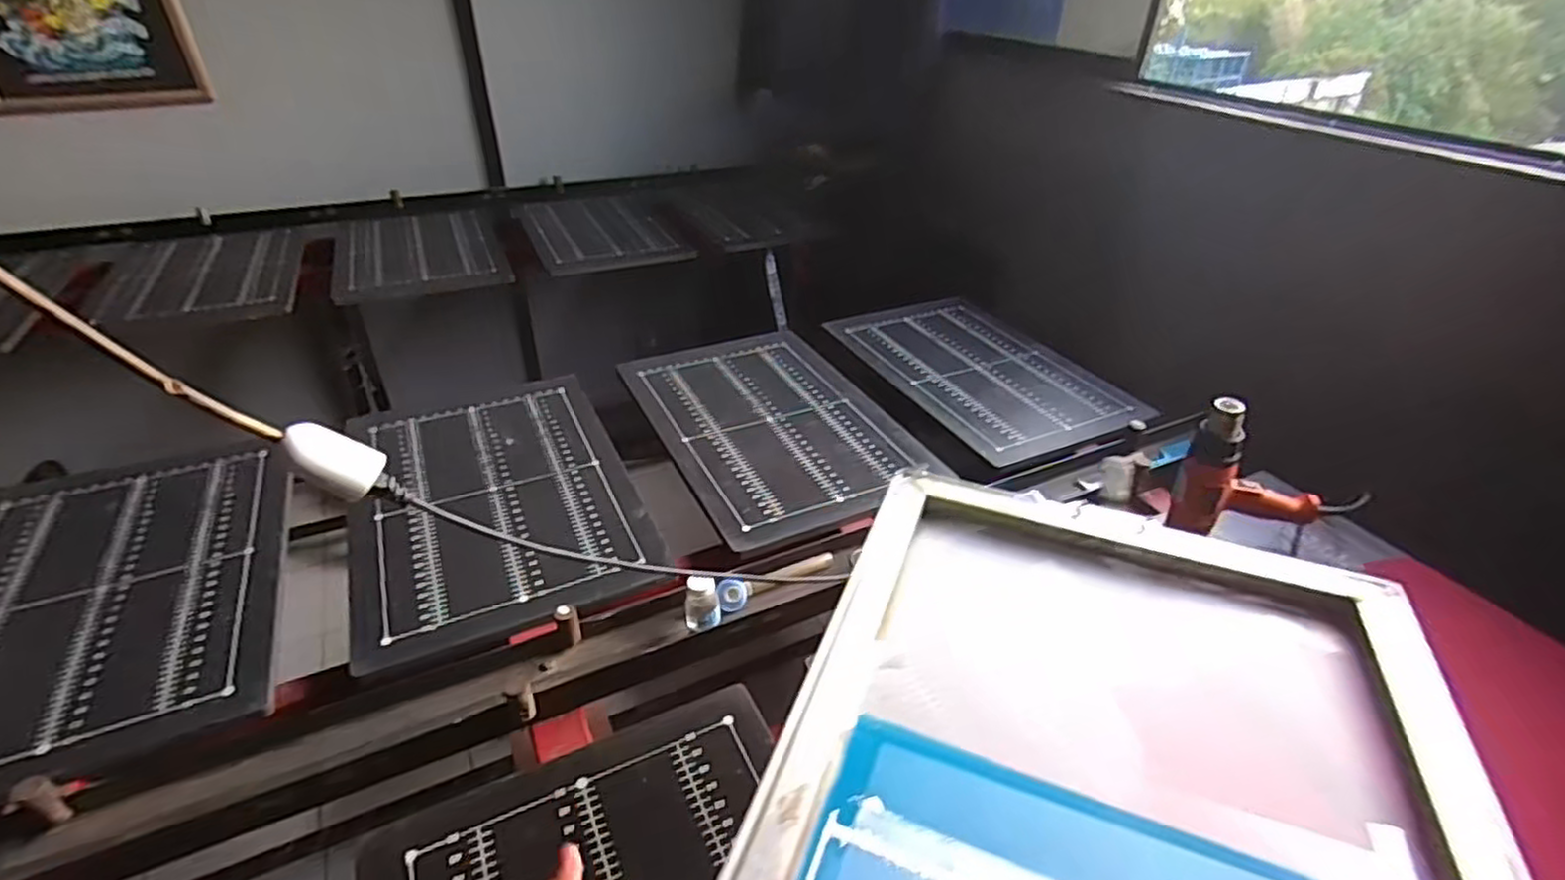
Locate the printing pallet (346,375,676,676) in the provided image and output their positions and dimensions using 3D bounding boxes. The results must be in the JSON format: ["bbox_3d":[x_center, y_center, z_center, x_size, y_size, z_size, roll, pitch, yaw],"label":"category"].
[{"bbox_3d":[-0.461,0.072,1.124,0.394,0.017,0.630,-15,37,-23],"label":"printing pallet"}]

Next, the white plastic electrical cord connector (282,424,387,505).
[{"bbox_3d":[-0.345,0.017,0.542,0.028,0.068,0.044,-15,50,43],"label":"white plastic electrical cord connector"}]

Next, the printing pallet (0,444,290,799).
[{"bbox_3d":[-0.894,0.195,0.931,0.407,0.024,0.629,-17,37,-24],"label":"printing pallet"}]

